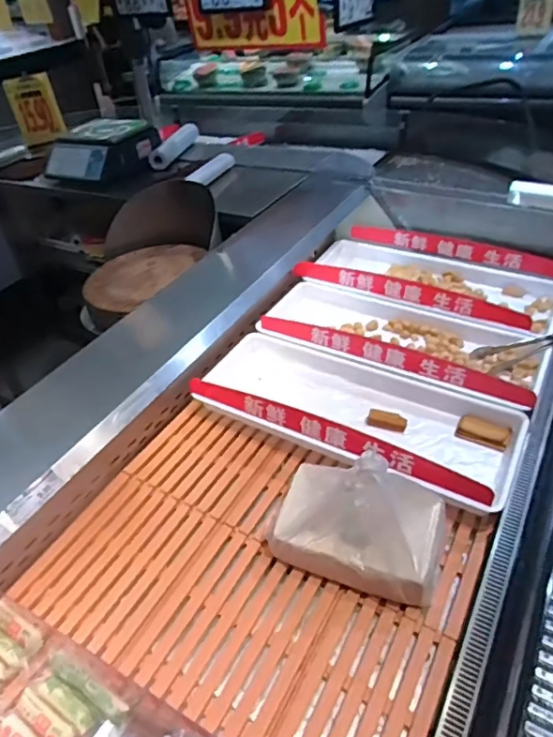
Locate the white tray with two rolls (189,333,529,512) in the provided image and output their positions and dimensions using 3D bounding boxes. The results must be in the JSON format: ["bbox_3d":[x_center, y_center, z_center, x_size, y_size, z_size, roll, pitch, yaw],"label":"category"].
[{"bbox_3d":[0.171,0.089,1.288,0.792,0.123,0.306,16,44,25],"label":"white tray with two rolls"}]

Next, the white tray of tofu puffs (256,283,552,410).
[{"bbox_3d":[0.329,-0.098,1.484,0.791,0.112,0.343,14,46,21],"label":"white tray of tofu puffs"}]

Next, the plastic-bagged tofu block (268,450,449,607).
[{"bbox_3d":[0.162,0.268,1.000,0.320,0.250,0.206,11,42,21],"label":"plastic-bagged tofu block"}]

